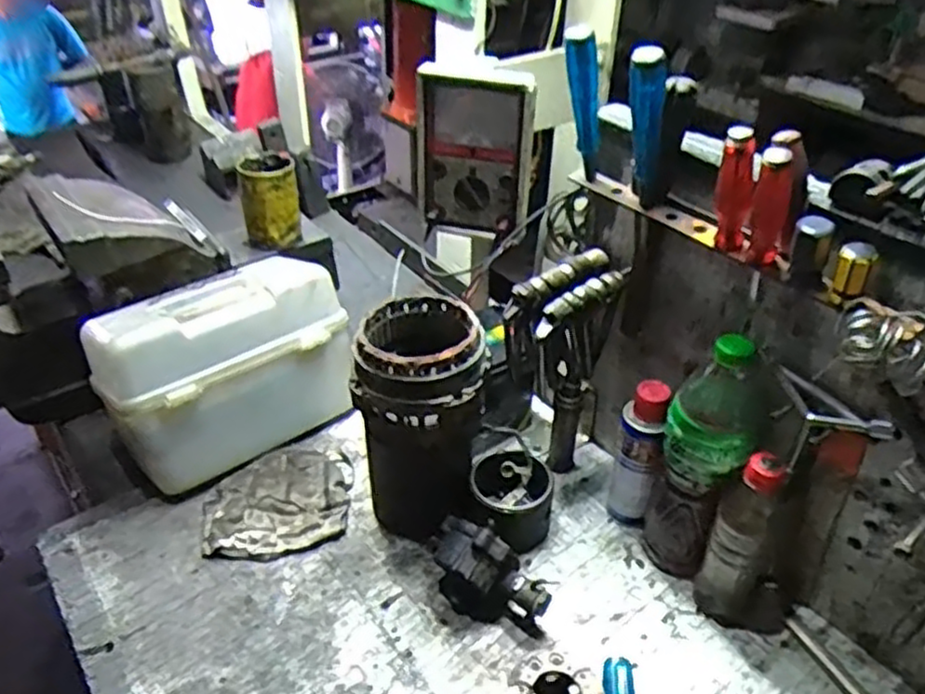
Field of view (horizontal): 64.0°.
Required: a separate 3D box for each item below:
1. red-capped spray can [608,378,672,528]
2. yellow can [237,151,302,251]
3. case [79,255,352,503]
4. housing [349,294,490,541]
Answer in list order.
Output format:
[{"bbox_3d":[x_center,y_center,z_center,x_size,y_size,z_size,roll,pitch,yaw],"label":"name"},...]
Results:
[{"bbox_3d":[0.179,0.117,0.765,0.047,0.175,0.046,13,39,18],"label":"red-capped spray can"},{"bbox_3d":[-0.265,-0.197,1.028,0.078,0.109,0.078,-6,38,-9],"label":"yellow can"},{"bbox_3d":[-0.282,0.021,0.881,0.267,0.182,0.163,-27,44,-30],"label":"case"},{"bbox_3d":[-0.038,0.075,0.767,0.120,0.236,0.125,-1,37,1],"label":"housing"}]

